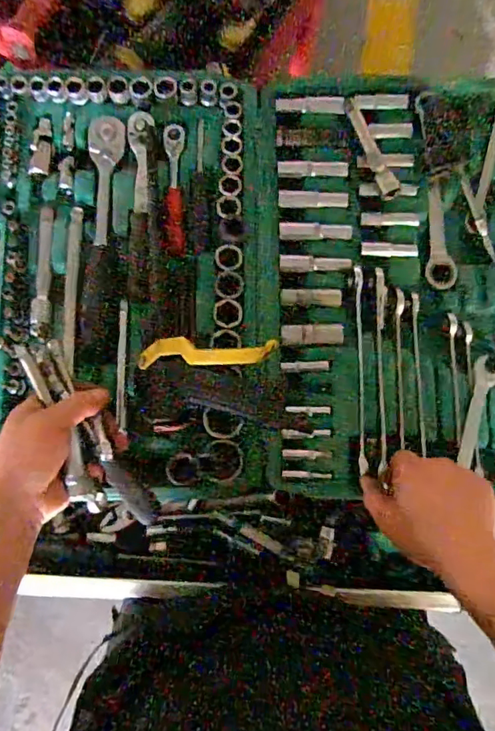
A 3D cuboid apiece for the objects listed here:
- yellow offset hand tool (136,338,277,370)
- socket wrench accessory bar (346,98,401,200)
[{"bbox_3d":[-0.040,-0.014,0.495,0.127,0.009,0.028,-4,82,-5],"label":"yellow offset hand tool"},{"bbox_3d":[0.129,-0.226,0.529,0.024,0.017,0.113,-22,84,-7],"label":"socket wrench accessory bar"}]

